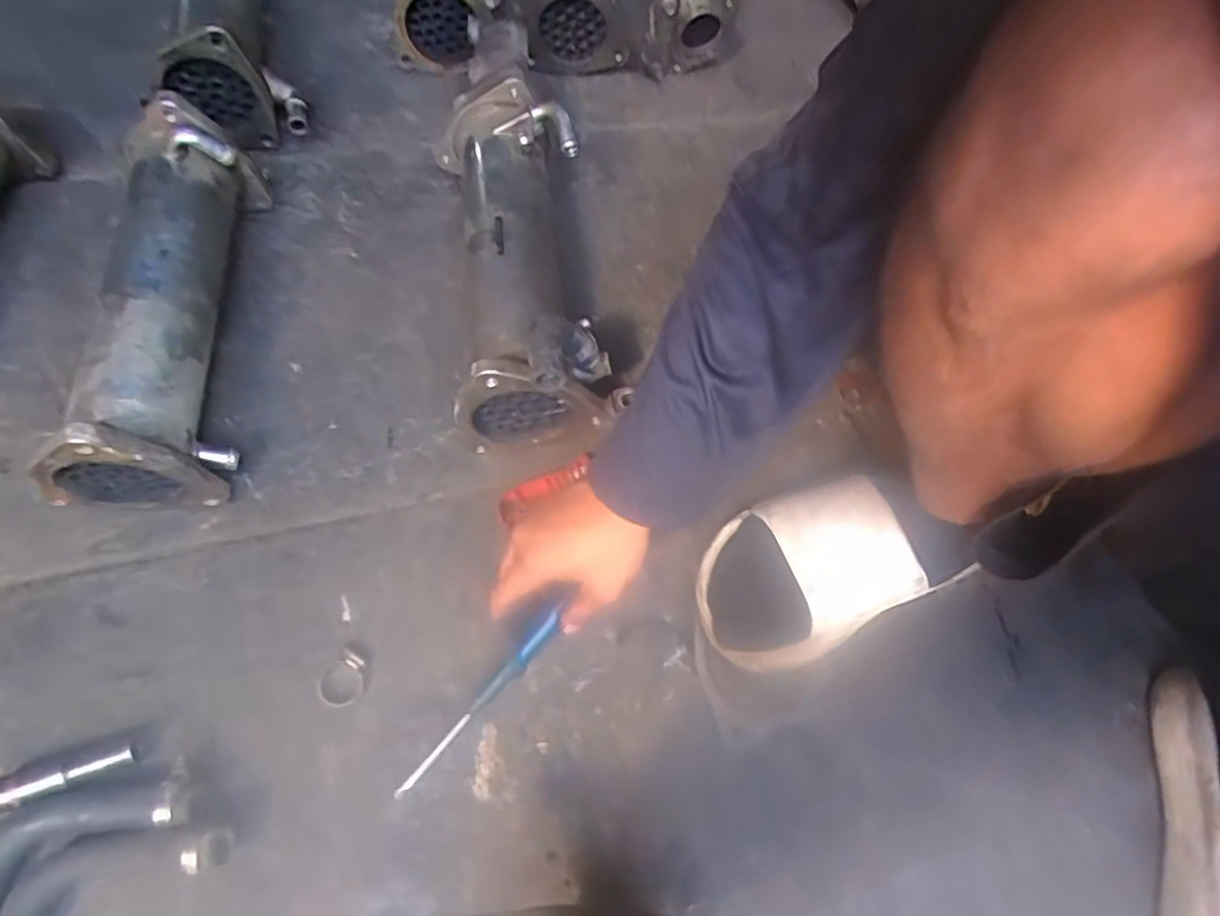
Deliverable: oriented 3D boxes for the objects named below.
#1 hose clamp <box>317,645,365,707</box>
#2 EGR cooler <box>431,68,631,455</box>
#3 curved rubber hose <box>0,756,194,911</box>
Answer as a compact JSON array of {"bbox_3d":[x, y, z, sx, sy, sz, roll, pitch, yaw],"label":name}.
[{"bbox_3d":[-0.188,0.156,0.490,0.030,0.006,0.040,27,58,14],"label":"hose clamp"},{"bbox_3d":[-0.080,-0.188,0.599,0.121,0.134,0.337,-6,69,-8],"label":"EGR cooler"},{"bbox_3d":[-0.332,0.237,0.413,0.148,0.022,0.063,-38,66,-26],"label":"curved rubber hose"}]

